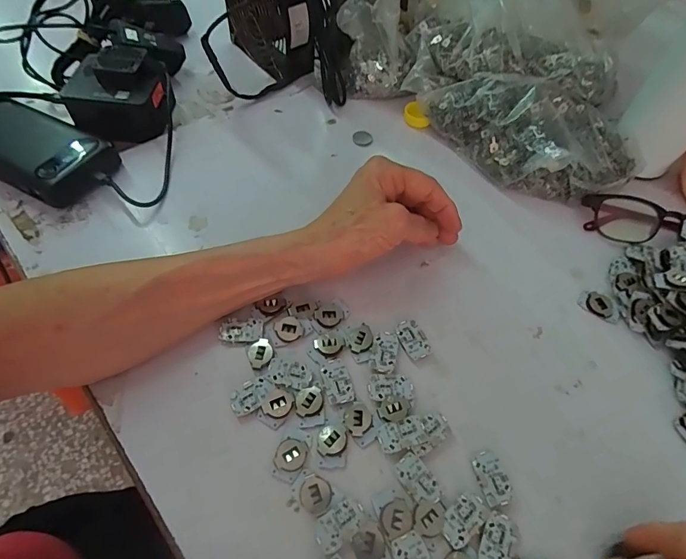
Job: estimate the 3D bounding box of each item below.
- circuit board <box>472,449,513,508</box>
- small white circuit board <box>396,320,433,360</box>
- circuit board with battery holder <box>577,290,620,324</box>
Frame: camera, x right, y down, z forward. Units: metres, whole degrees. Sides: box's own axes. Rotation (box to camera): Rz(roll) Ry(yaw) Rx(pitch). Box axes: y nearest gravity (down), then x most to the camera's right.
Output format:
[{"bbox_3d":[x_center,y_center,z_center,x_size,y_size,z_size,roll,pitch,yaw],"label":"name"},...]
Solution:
[{"bbox_3d":[0.089,0.117,0.249,0.019,0.004,0.029,-15,59,-13],"label":"circuit board"},{"bbox_3d":[0.050,0.041,0.296,0.019,0.004,0.029,-15,59,-13],"label":"small white circuit board"},{"bbox_3d":[0.199,0.019,0.323,0.030,0.005,0.021,37,62,19],"label":"circuit board with battery holder"}]

